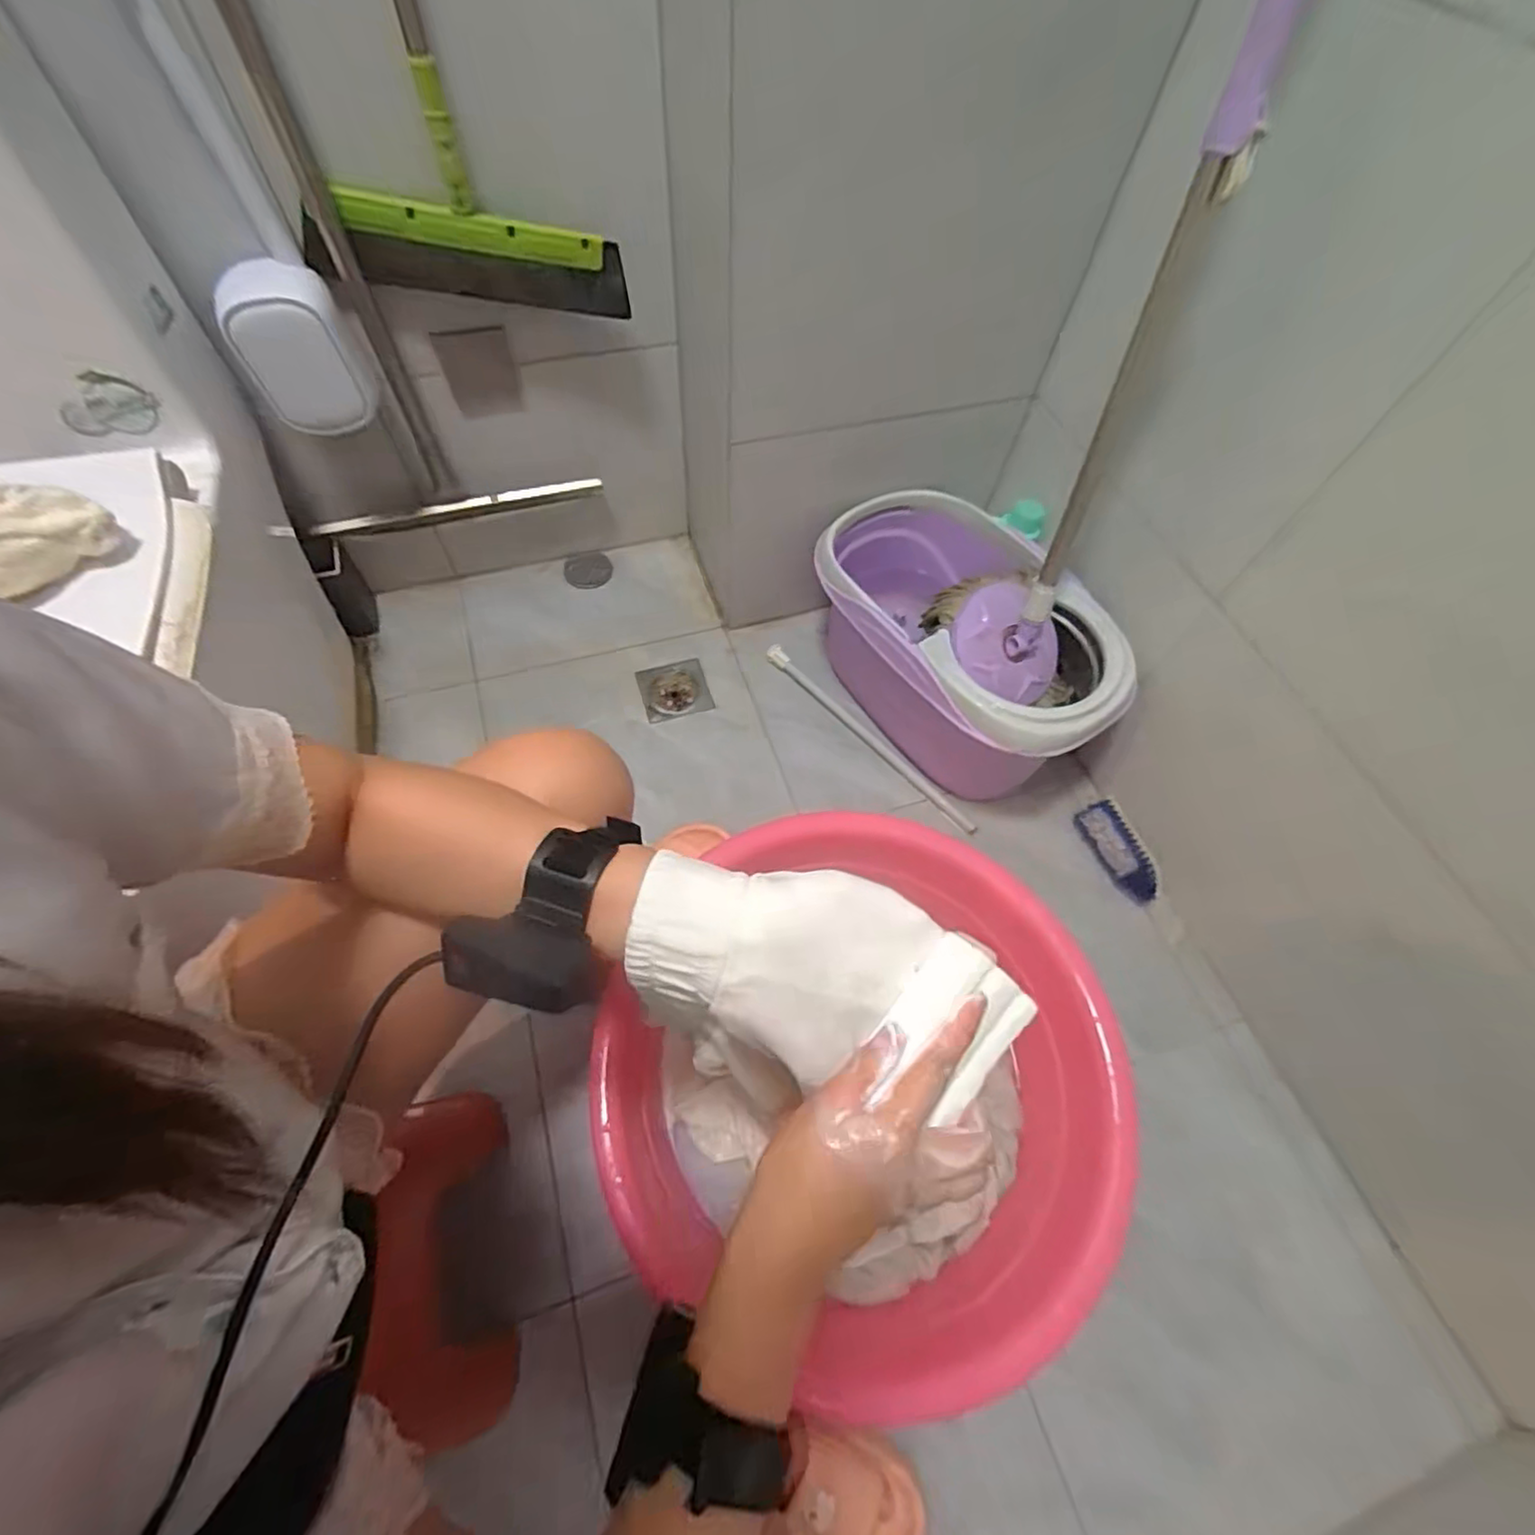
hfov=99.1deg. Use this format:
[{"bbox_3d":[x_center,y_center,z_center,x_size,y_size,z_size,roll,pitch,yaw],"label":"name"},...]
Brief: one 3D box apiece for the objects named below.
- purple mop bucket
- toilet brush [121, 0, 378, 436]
[{"bbox_3d":[0.266,-0.171,0.898,0.292,0.229,0.424,-33,68,-19],"label":"purple mop bucket"},{"bbox_3d":[-0.485,-0.508,0.560,0.113,0.435,0.092,-31,67,-18],"label":"toilet brush"}]

